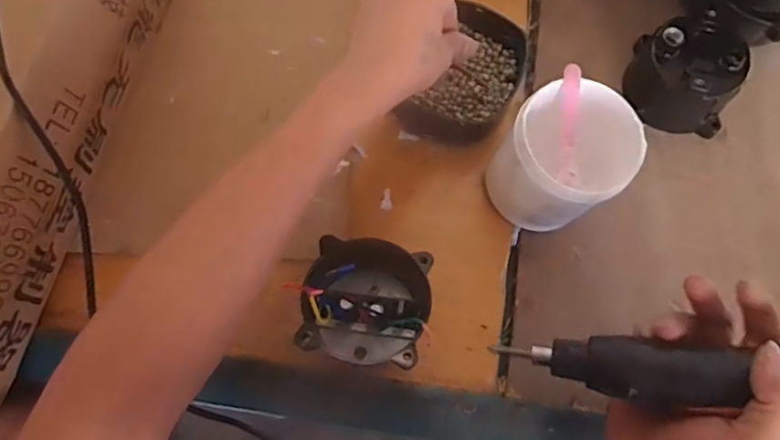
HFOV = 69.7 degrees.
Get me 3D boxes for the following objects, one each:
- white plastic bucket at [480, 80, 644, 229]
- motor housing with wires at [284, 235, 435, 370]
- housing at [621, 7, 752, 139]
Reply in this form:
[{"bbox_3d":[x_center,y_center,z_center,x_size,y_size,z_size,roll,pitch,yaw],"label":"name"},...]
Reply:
[{"bbox_3d":[0.140,-0.043,0.454,0.091,0.098,0.083,0,72,0],"label":"white plastic bucket"},{"bbox_3d":[-0.019,0.066,0.445,0.102,0.064,0.088,3,72,2],"label":"motor housing with wires"},{"bbox_3d":[0.269,-0.132,0.509,0.091,0.070,0.088,16,73,6],"label":"housing"}]

